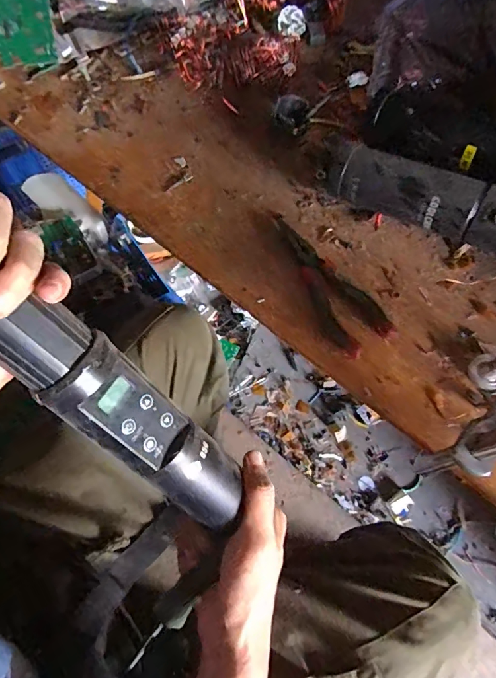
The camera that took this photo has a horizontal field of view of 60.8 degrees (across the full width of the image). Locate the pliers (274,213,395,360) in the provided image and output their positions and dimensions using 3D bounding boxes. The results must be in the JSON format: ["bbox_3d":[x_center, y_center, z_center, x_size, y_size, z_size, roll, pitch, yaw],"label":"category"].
[{"bbox_3d":[0.067,-0.058,0.389,0.053,0.014,0.159,-29,68,-12],"label":"pliers"}]

